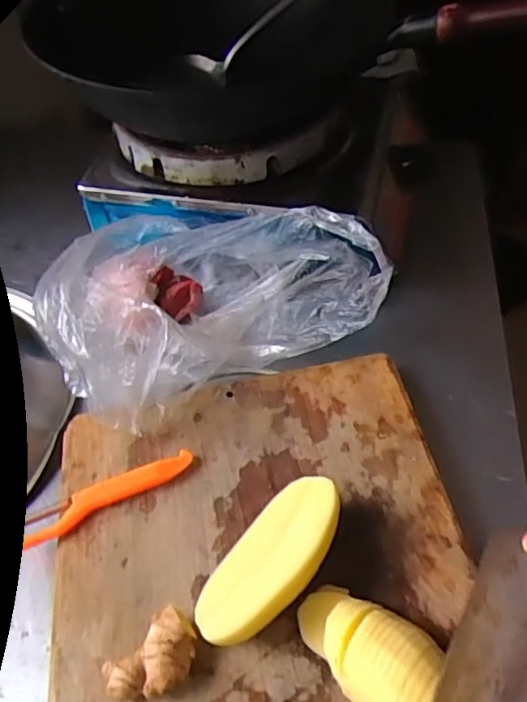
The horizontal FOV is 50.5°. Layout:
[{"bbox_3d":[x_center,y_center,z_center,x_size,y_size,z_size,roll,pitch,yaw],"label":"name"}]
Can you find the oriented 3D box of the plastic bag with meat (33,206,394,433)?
[{"bbox_3d":[-0.066,-0.064,0.539,0.288,0.146,0.210,-18,52,-9],"label":"plastic bag with meat"}]

